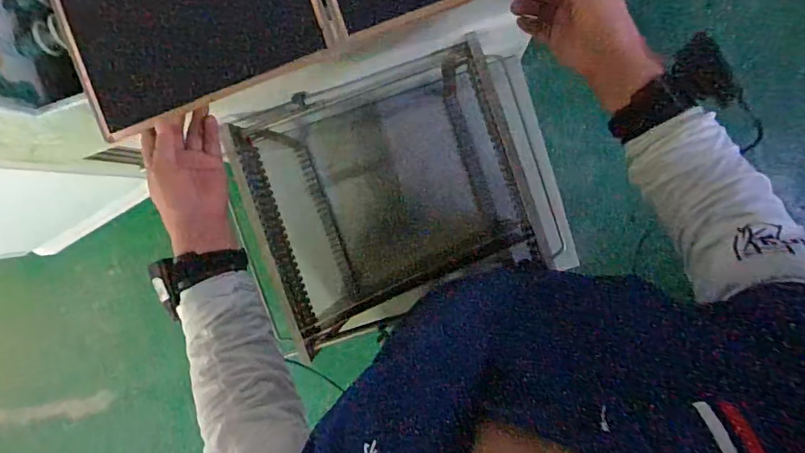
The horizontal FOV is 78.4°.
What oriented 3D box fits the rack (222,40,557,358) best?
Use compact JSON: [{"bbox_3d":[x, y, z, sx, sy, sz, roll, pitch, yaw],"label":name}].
[{"bbox_3d":[-0.025,-0.049,0.917,0.490,0.251,0.409,-22,91,6],"label":"rack"}]

